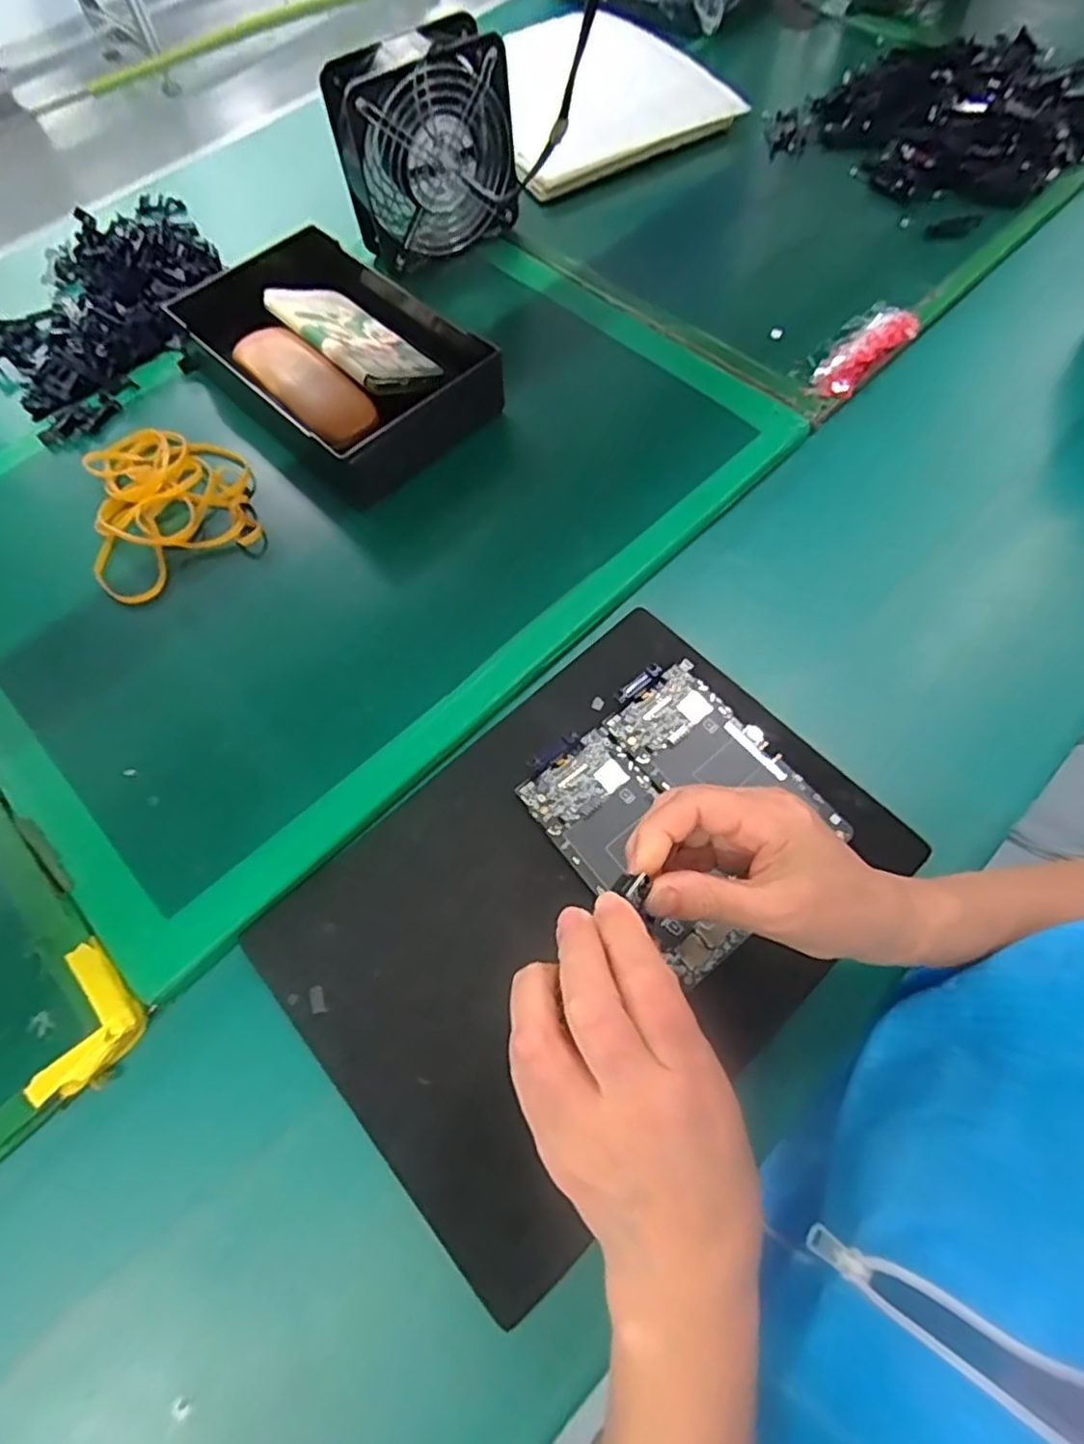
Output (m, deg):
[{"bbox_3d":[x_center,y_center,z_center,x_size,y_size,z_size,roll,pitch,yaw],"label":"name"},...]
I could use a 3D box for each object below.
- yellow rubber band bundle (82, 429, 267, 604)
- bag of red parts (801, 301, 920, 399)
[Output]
[{"bbox_3d":[-0.297,-0.178,0.540,0.123,0.012,0.163,-16,67,-8],"label":"yellow rubber band bundle"},{"bbox_3d":[0.281,-0.331,0.589,0.050,0.024,0.127,40,73,18],"label":"bag of red parts"}]

